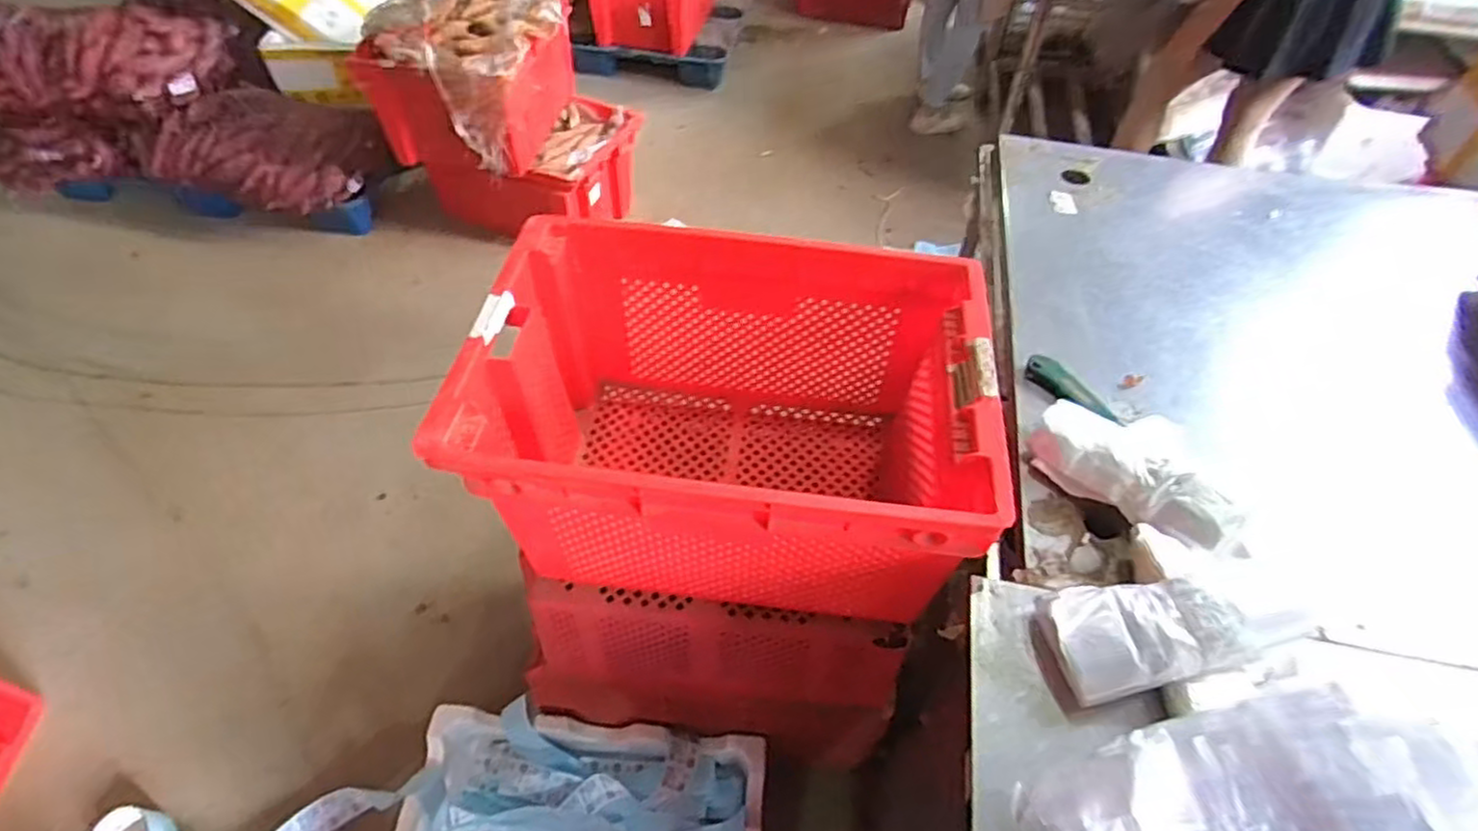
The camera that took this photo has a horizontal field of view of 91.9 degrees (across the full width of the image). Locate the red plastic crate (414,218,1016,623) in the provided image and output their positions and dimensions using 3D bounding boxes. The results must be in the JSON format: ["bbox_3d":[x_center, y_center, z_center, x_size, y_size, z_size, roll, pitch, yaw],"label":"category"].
[{"bbox_3d":[-0.011,0.013,0.957,0.602,0.320,0.424,8,51,4],"label":"red plastic crate"}]

